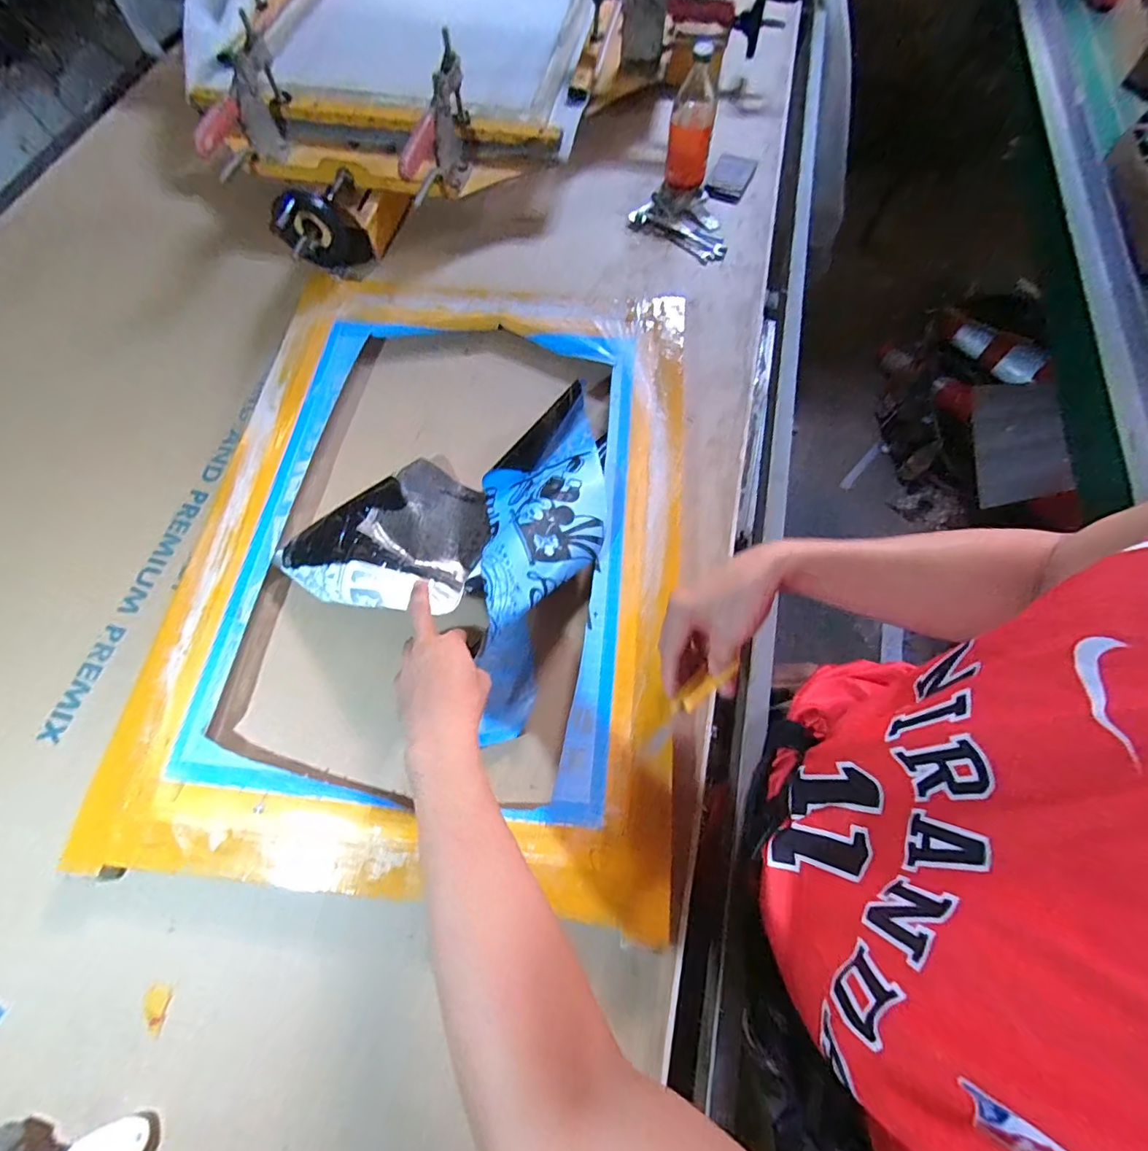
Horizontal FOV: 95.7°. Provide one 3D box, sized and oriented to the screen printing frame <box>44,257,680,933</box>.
[{"bbox_3d":[-0.149,-0.060,0.600,0.556,0.045,0.749,6,67,2],"label":"screen printing frame"}]

